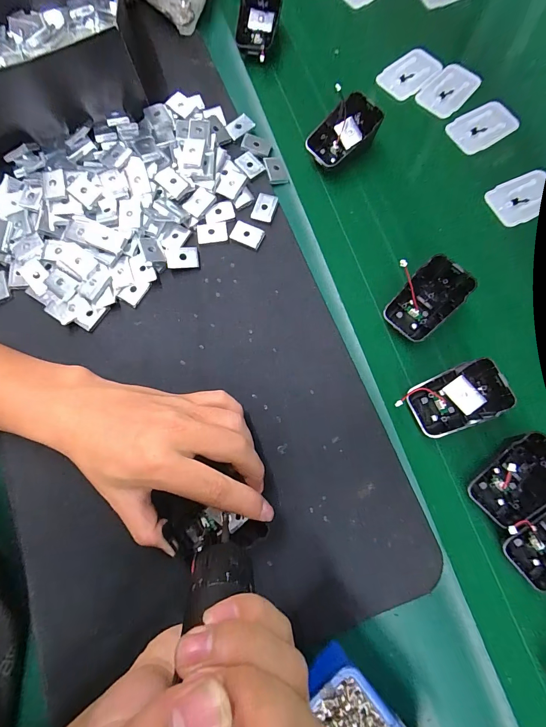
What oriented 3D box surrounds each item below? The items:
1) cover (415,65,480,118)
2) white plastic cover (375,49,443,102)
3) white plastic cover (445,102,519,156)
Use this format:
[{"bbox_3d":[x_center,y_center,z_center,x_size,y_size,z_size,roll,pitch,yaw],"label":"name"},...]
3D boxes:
[{"bbox_3d":[0.191,-0.297,0.365,0.043,0.008,0.068,42,83,13],"label":"cover"},{"bbox_3d":[0.153,-0.323,0.375,0.065,0.012,0.045,-45,81,0],"label":"white plastic cover"},{"bbox_3d":[0.220,-0.250,0.352,0.067,0.007,0.045,-28,75,-2],"label":"white plastic cover"}]

